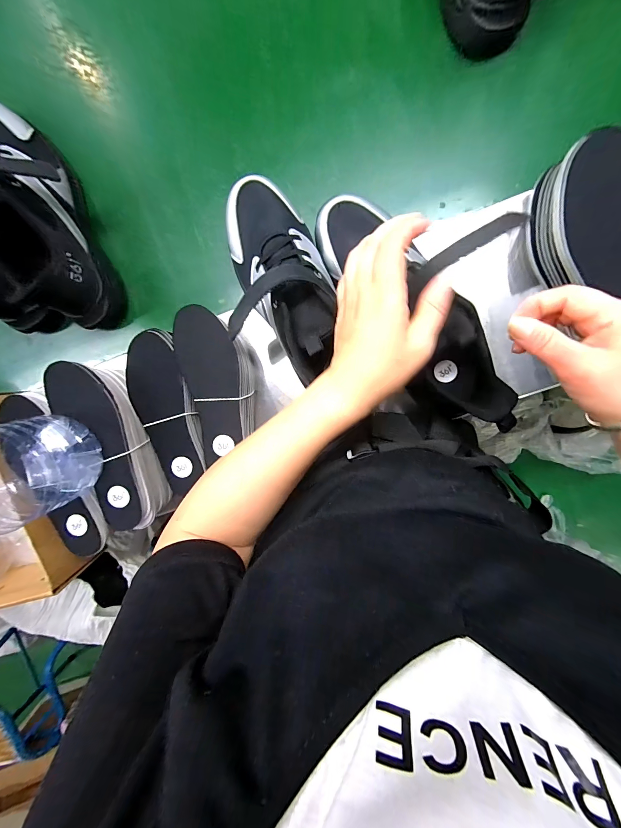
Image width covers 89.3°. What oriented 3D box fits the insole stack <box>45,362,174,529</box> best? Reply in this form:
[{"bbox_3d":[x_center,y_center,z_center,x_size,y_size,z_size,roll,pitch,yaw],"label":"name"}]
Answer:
[{"bbox_3d":[-0.243,0.037,0.390,0.075,0.048,0.210,-23,99,7],"label":"insole stack"}]

